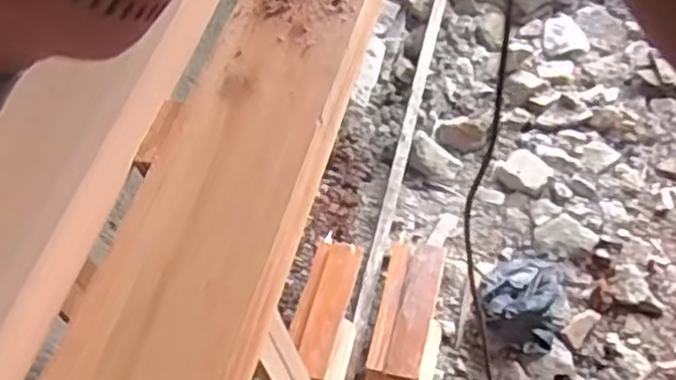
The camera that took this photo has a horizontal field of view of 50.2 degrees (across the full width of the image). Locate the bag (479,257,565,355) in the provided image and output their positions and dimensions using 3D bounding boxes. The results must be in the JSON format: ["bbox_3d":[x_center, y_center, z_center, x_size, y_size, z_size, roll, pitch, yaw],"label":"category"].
[{"bbox_3d":[0.366,0.201,1.406,0.165,0.059,0.203,17,57,8],"label":"bag"}]

